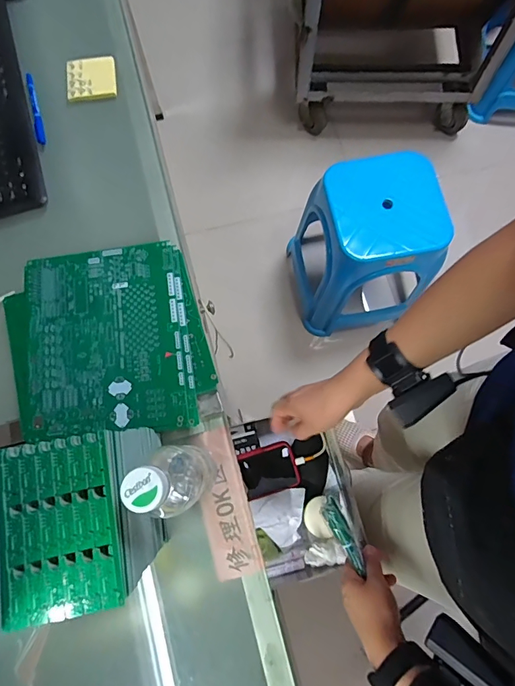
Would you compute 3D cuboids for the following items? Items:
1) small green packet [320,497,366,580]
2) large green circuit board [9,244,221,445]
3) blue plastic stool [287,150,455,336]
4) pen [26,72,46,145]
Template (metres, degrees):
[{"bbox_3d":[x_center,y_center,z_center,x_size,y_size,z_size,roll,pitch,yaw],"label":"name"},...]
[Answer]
[{"bbox_3d":[0.104,0.235,0.500,0.023,0.022,0.087,-26,73,-6],"label":"small green packet"},{"bbox_3d":[-0.197,-0.007,0.537,0.250,0.013,0.247,-8,76,-2],"label":"large green circuit board"},{"bbox_3d":[0.292,-0.256,1.157,0.326,0.430,0.327,-7,76,-2],"label":"blue plastic stool"},{"bbox_3d":[-0.354,-0.377,0.648,0.012,0.016,0.135,-15,77,-4],"label":"pen"}]

